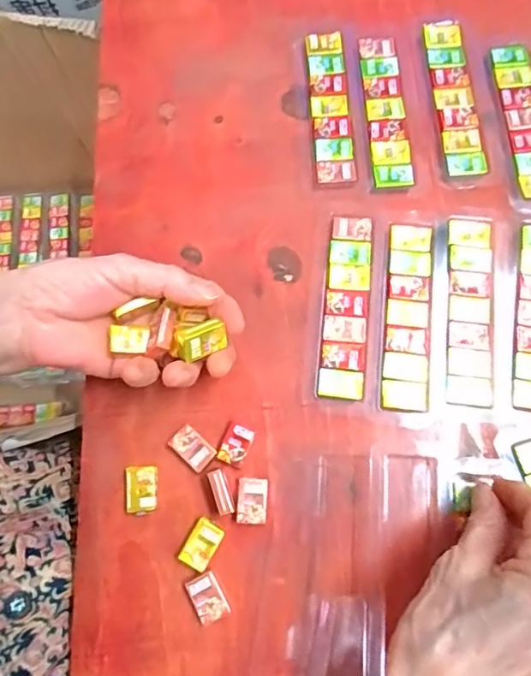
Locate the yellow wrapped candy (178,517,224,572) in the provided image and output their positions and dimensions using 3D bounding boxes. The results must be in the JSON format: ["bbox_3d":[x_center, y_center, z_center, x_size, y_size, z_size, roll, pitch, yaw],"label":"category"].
[{"bbox_3d":[-0.036,0.117,0.280,0.018,0.010,0.026,28,78,8],"label":"yellow wrapped candy"}]

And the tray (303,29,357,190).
[{"bbox_3d":[0.044,-0.162,0.350,0.029,0.008,0.123,-3,75,1],"label":"tray"}]

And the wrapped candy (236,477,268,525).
[{"bbox_3d":[-0.008,0.094,0.287,0.017,0.007,0.025,3,75,2],"label":"wrapped candy"}]

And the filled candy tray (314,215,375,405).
[{"bbox_3d":[0.050,-0.021,0.312,0.030,0.006,0.122,5,75,3],"label":"filled candy tray"}]

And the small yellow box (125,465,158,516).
[{"bbox_3d":[-0.072,0.089,0.289,0.018,0.007,0.027,-4,75,0],"label":"small yellow box"}]

